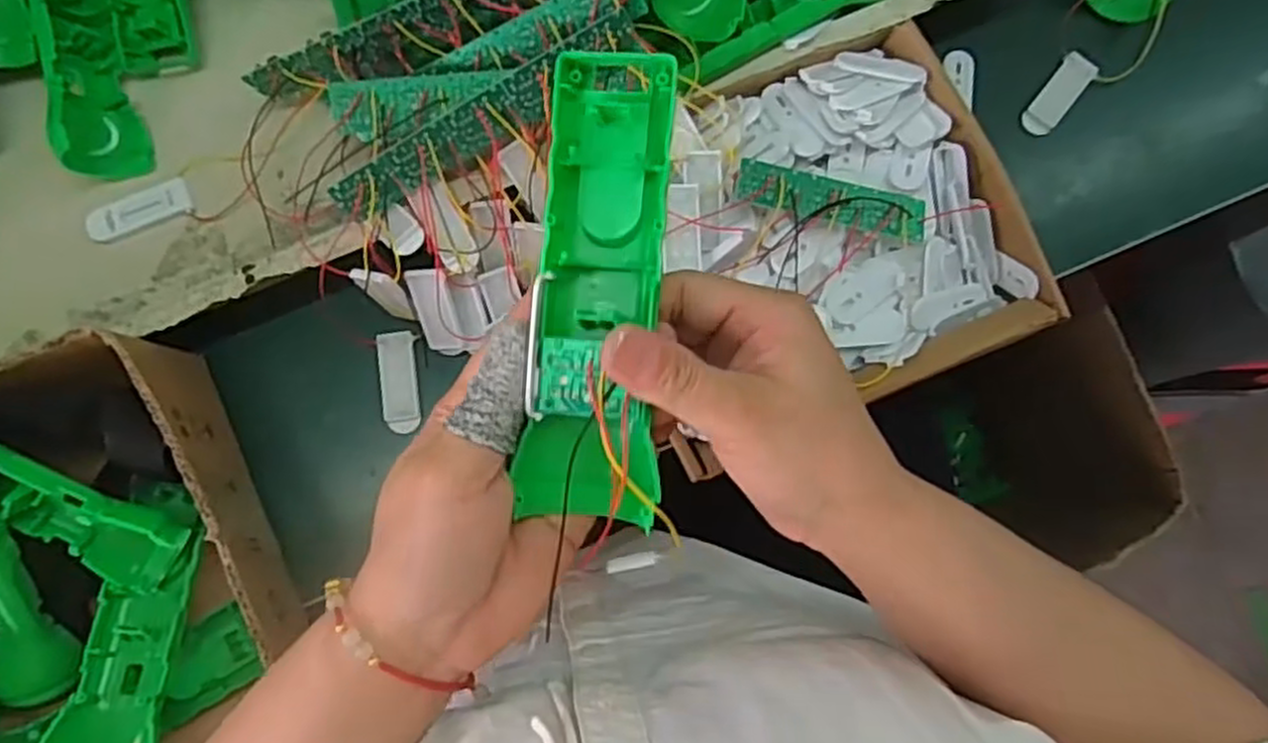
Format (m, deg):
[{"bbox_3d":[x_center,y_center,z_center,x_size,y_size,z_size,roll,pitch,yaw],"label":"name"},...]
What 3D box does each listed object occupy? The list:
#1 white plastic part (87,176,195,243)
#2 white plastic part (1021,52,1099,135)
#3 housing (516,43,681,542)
[{"bbox_3d":[-0.280,-0.090,0.447,0.058,0.005,0.020,-22,84,-4],"label":"white plastic part"},{"bbox_3d":[0.265,-0.172,0.494,0.022,0.007,0.054,38,94,11],"label":"white plastic part"},{"bbox_3d":[-0.011,-0.029,0.273,0.043,0.021,0.157,4,86,-1],"label":"housing"}]

